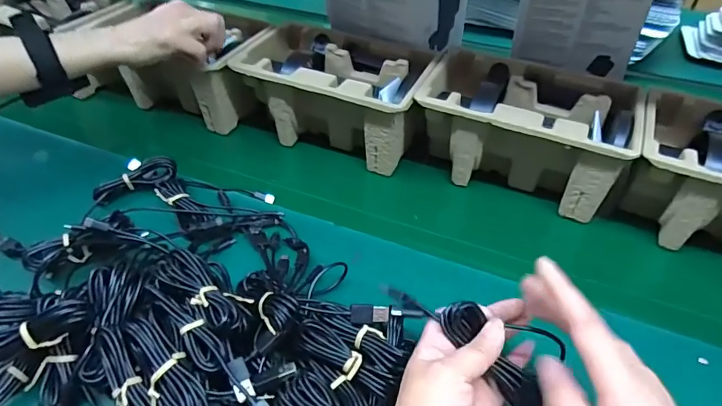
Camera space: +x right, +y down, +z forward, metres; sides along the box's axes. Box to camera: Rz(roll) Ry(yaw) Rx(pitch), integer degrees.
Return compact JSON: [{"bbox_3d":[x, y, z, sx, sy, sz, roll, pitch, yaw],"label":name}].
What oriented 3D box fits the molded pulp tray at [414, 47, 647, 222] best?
[{"bbox_3d":[0.184,-0.080,0.535,0.225,0.108,0.149,18,43,20],"label":"molded pulp tray"}]

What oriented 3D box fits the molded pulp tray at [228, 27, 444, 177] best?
[{"bbox_3d":[-0.031,-0.136,0.595,0.229,0.111,0.142,15,42,18],"label":"molded pulp tray"}]

